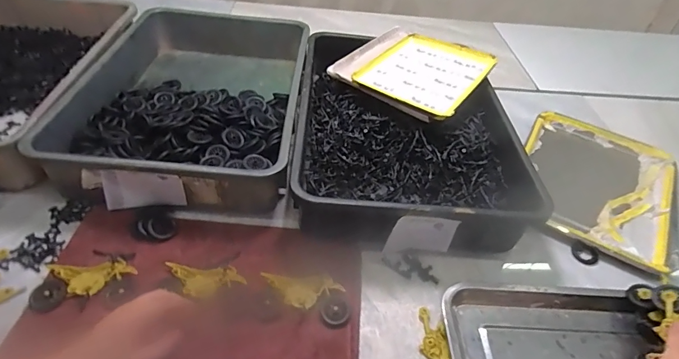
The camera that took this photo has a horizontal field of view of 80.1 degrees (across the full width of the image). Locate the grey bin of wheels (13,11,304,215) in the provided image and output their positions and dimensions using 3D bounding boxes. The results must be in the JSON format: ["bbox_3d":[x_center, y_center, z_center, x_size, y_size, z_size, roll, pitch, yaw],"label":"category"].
[{"bbox_3d":[-0.257,-0.166,0.758,0.359,0.094,0.528,3,43,-4],"label":"grey bin of wheels"}]

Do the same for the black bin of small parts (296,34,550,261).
[{"bbox_3d":[0.116,-0.097,0.740,0.361,0.106,0.511,4,43,-3],"label":"black bin of small parts"}]

